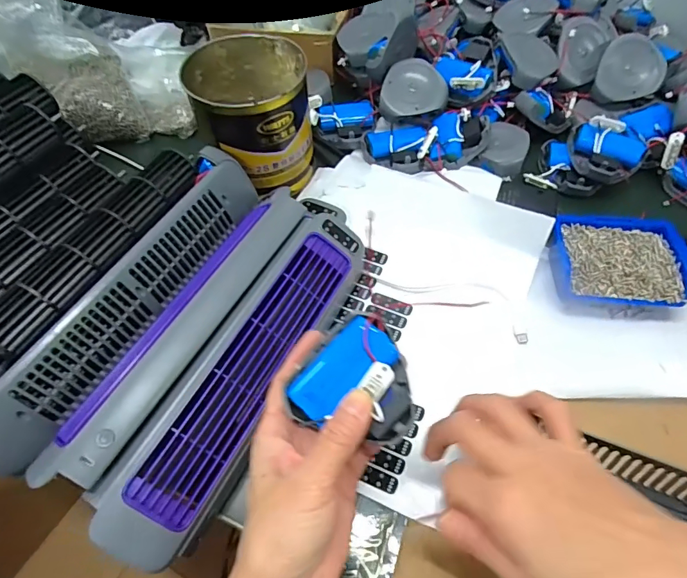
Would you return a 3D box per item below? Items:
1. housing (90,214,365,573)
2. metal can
[{"bbox_3d":[-0.068,0.058,0.356,0.064,0.049,0.306,23,60,13],"label":"housing"},{"bbox_3d":[-0.092,-0.176,0.469,0.112,0.113,0.125,-20,60,-13],"label":"metal can"}]

